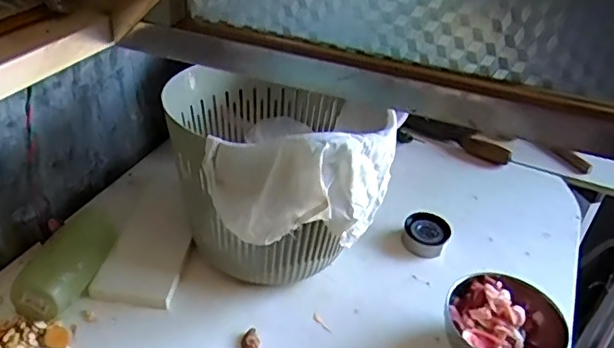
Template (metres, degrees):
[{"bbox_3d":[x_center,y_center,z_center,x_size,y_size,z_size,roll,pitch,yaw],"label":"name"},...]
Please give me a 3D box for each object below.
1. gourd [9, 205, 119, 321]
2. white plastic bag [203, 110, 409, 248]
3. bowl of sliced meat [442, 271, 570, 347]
[{"bbox_3d":[-0.293,0.102,0.707,0.066,0.081,0.159,10,36,4],"label":"gourd"},{"bbox_3d":[-0.004,-0.005,0.639,0.138,0.137,0.170,28,41,28],"label":"white plastic bag"},{"bbox_3d":[0.221,0.194,0.674,0.132,0.082,0.143,5,36,-3],"label":"bowl of sliced meat"}]

